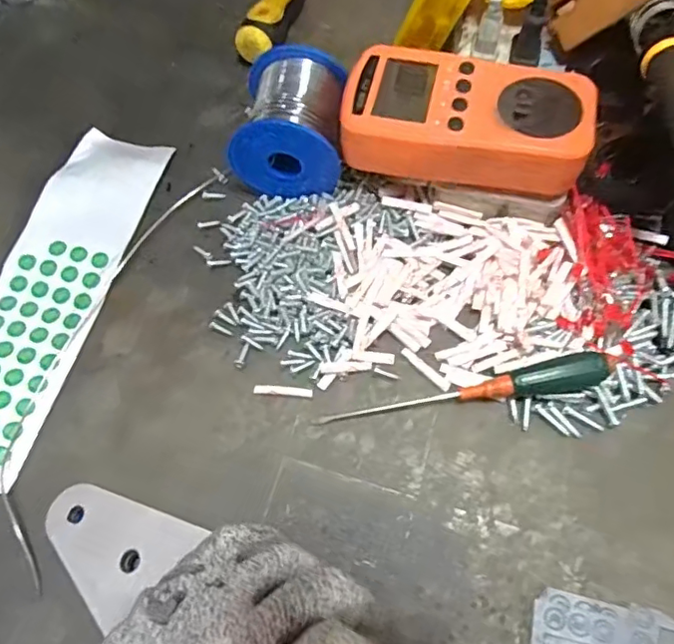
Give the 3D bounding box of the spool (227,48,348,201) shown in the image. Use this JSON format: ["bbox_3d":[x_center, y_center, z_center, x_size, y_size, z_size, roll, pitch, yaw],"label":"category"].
[{"bbox_3d":[-0.024,-0.120,0.331,0.059,0.048,0.075,8,68,6],"label":"spool"}]

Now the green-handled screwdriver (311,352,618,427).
[{"bbox_3d":[0.064,0.037,0.282,0.146,0.019,0.014,-11,67,-2],"label":"green-handled screwdriver"}]

